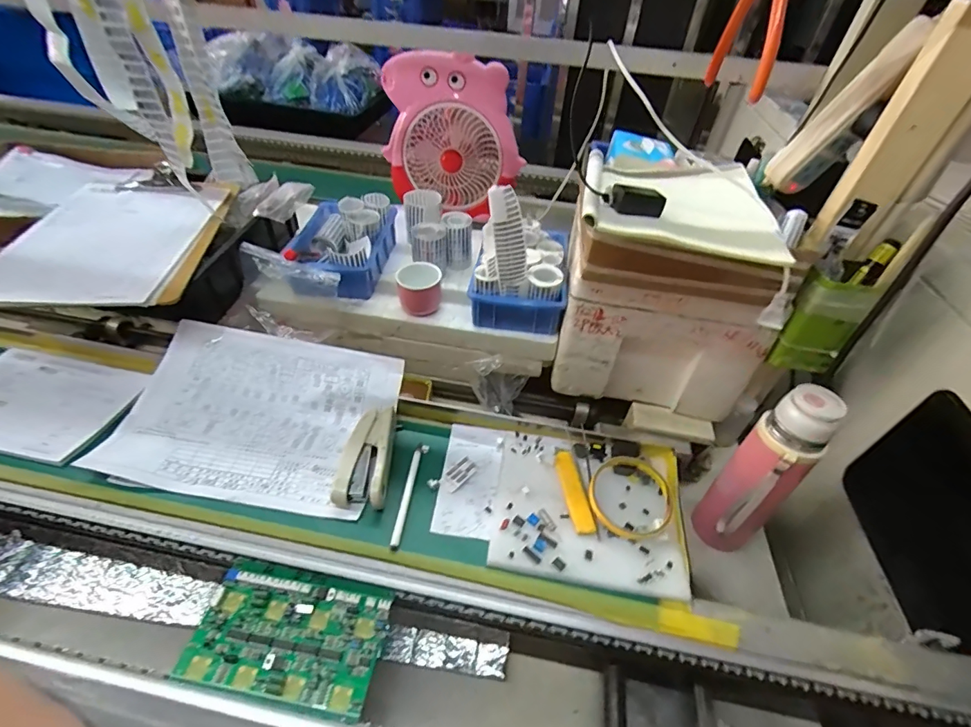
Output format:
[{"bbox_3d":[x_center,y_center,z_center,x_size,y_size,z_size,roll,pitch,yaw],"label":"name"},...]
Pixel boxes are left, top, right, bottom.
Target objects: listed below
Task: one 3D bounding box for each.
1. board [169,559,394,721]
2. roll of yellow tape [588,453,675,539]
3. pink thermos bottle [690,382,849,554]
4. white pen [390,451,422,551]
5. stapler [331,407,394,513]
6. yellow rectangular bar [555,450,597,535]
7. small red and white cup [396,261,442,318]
[{"bbox_3d":[-0.166,0.232,0.381,0.154,0.008,0.093,10,45,5],"label":"board"},{"bbox_3d":[0.154,0.139,0.461,0.086,0.018,0.084,-31,55,-31],"label":"roll of yellow tape"},{"bbox_3d":[0.306,0.127,0.494,0.063,0.229,0.069,-30,54,-30],"label":"pink thermos bottle"},{"bbox_3d":[-0.082,0.138,0.465,0.008,0.011,0.117,7,45,2],"label":"white pen"},{"bbox_3d":[-0.129,0.102,0.483,0.053,0.032,0.111,3,45,-2],"label":"stapler"},{"bbox_3d":[0.094,0.134,0.475,0.021,0.008,0.101,-5,45,-9],"label":"yellow rectangular bar"},{"bbox_3d":[-0.094,-0.112,0.636,0.061,0.062,0.067,3,45,-1],"label":"small red and white cup"}]

